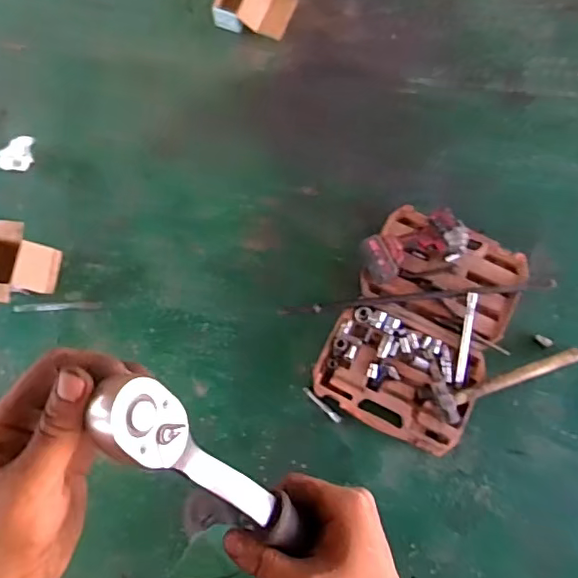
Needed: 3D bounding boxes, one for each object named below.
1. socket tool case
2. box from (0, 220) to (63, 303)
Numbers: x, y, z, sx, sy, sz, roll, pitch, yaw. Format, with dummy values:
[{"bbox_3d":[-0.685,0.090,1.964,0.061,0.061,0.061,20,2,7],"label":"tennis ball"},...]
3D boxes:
[{"bbox_3d":[0.357,0.091,1.503,0.430,0.107,0.604,26,78,7],"label":"socket tool case"},{"bbox_3d":[-0.763,-0.068,1.583,0.193,0.097,0.228,5,76,2],"label":"box"}]

